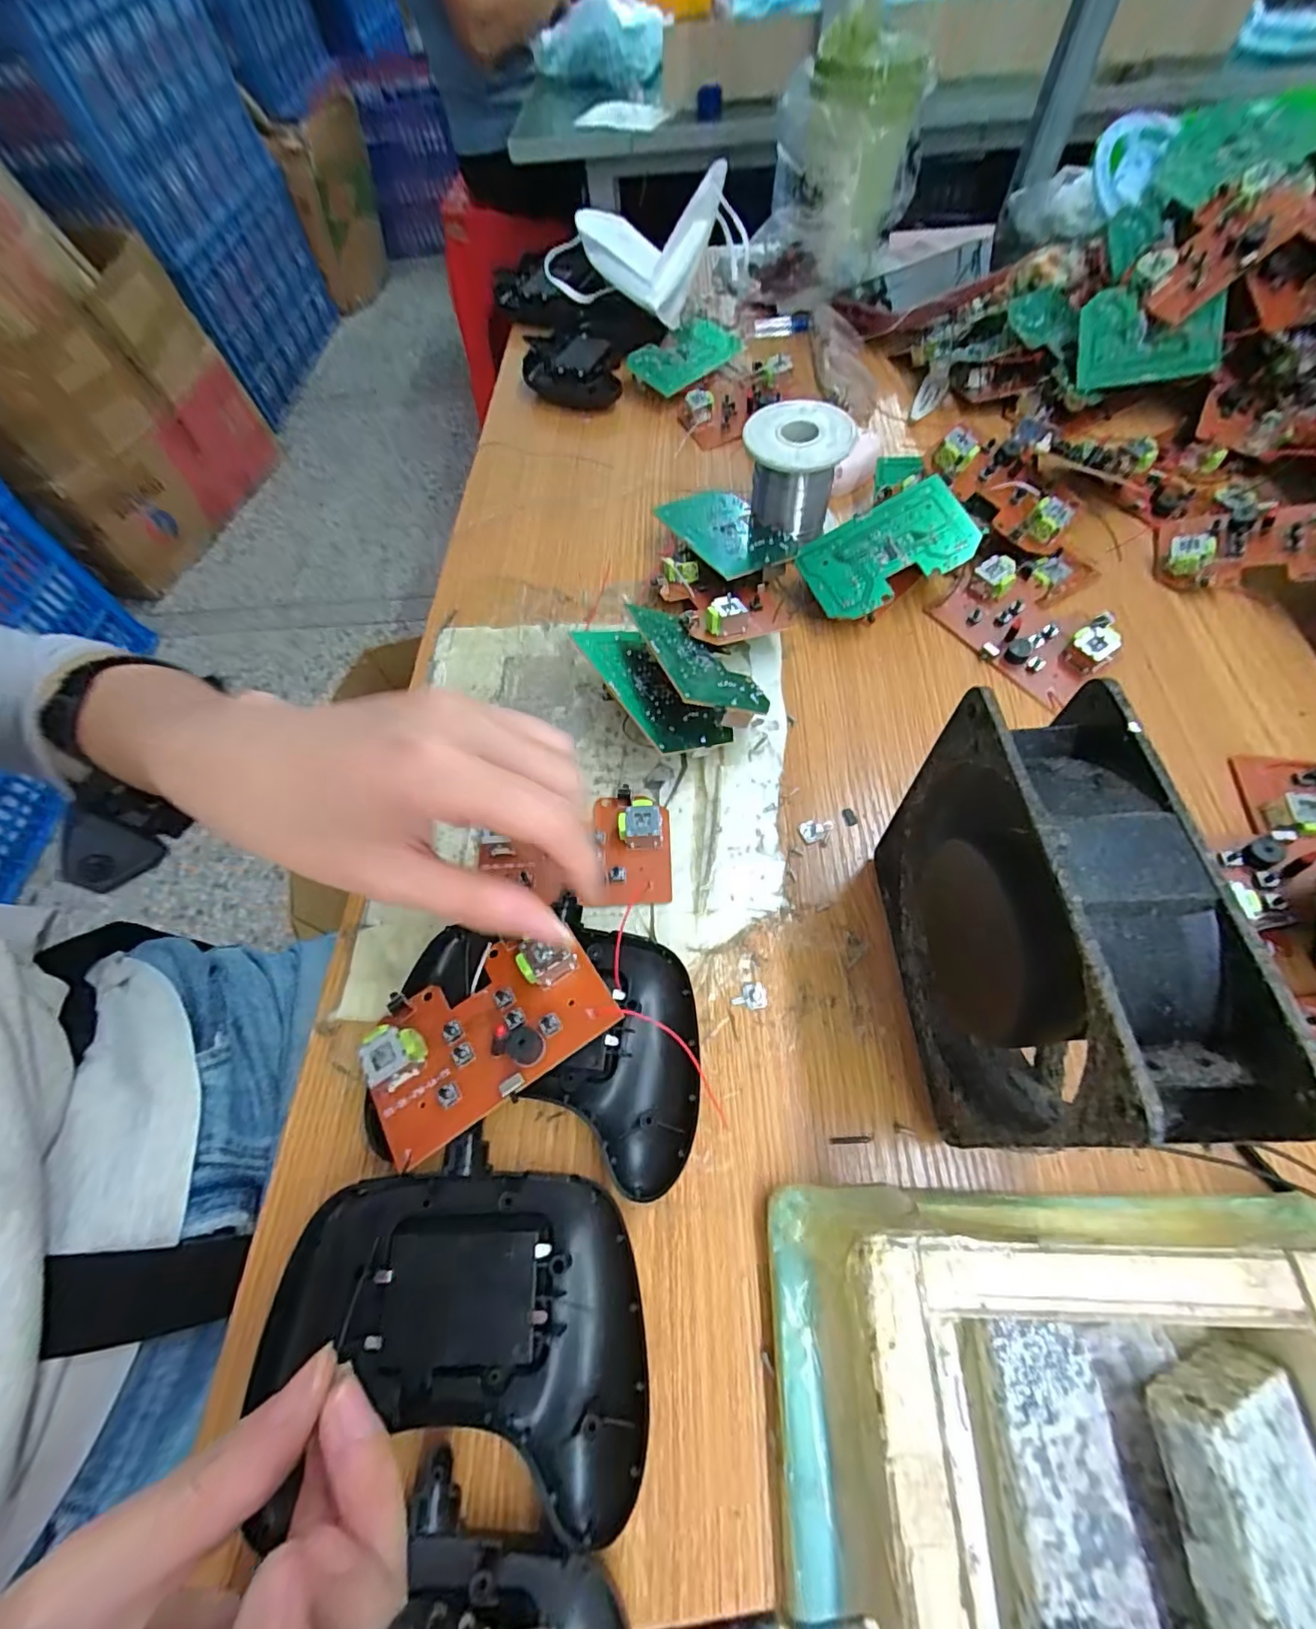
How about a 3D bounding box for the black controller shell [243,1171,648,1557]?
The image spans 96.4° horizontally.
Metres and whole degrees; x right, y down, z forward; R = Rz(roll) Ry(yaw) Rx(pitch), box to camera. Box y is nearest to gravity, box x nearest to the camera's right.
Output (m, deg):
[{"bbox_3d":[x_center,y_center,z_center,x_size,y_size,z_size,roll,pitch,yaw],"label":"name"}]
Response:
[{"bbox_3d":[-0.065,0.172,0.194,0.117,0.020,0.090,-6,61,1],"label":"black controller shell"}]

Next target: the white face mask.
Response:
[{"bbox_3d":[-0.002,-0.461,0.478,0.136,0.082,0.121,31,68,18],"label":"white face mask"}]

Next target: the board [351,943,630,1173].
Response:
[{"bbox_3d":[-0.065,0.080,0.221,0.090,0.014,0.053,-33,65,-14],"label":"board"}]

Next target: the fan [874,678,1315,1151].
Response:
[{"bbox_3d":[0.116,0.040,0.193,0.041,0.121,0.117,-2,61,2],"label":"fan"}]

